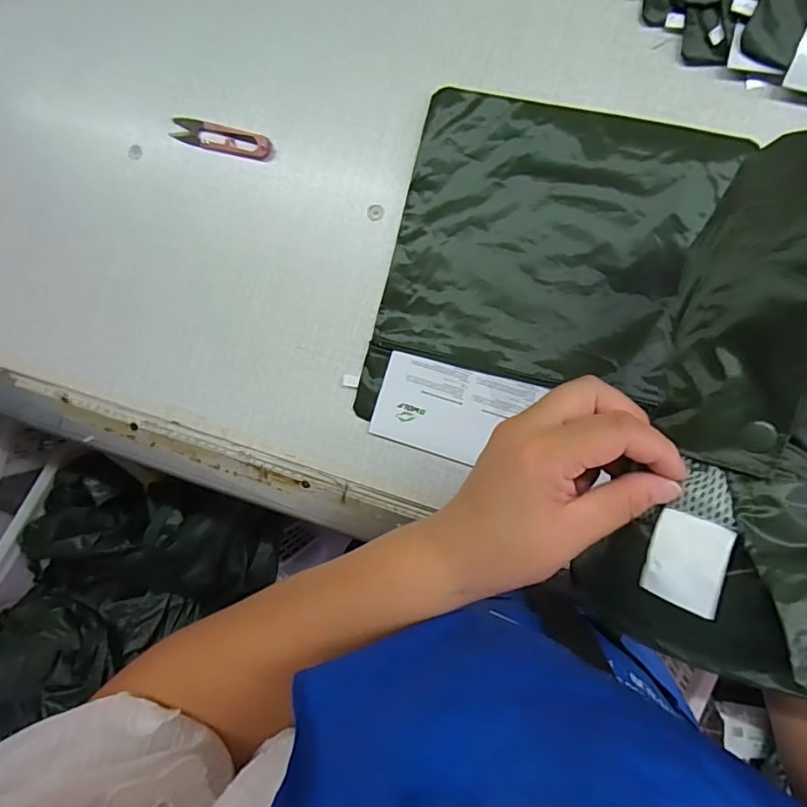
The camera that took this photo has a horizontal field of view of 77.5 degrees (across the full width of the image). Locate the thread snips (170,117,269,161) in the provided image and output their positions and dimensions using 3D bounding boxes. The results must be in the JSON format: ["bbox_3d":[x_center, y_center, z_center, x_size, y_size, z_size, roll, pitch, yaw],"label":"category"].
[{"bbox_3d":[-0.170,-0.246,0.465,0.100,0.015,0.025,19,93,7],"label":"thread snips"}]

